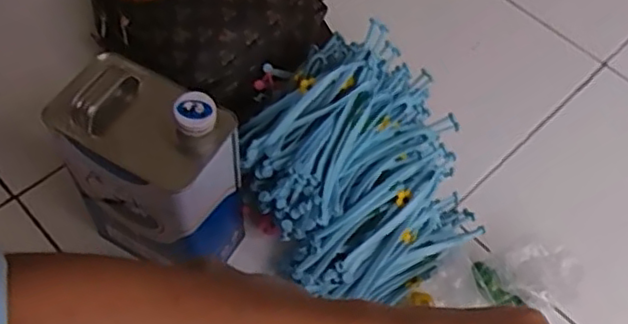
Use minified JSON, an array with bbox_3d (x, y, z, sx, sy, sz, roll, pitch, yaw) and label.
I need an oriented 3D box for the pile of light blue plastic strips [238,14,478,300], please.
[{"bbox_3d":[0.050,-0.007,0.765,0.248,0.161,0.279,-26,63,-19],"label":"pile of light blue plastic strips"}]

